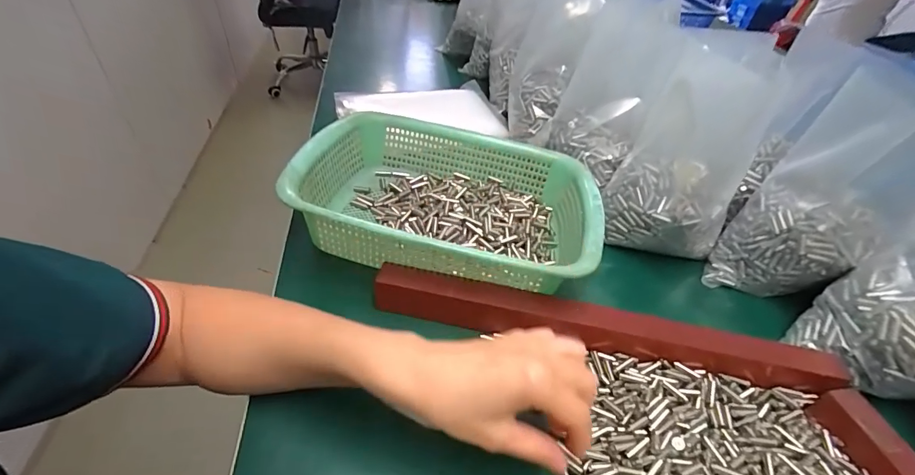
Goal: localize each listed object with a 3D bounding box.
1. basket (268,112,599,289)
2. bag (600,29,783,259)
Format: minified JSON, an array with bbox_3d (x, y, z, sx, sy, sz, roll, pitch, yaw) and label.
[{"bbox_3d":[-0.005,-0.041,0.438,0.294,0.088,0.222,9,42,4],"label":"basket"},{"bbox_3d":[0.239,-0.087,0.428,0.124,0.204,0.101,26,46,21],"label":"bag"}]

